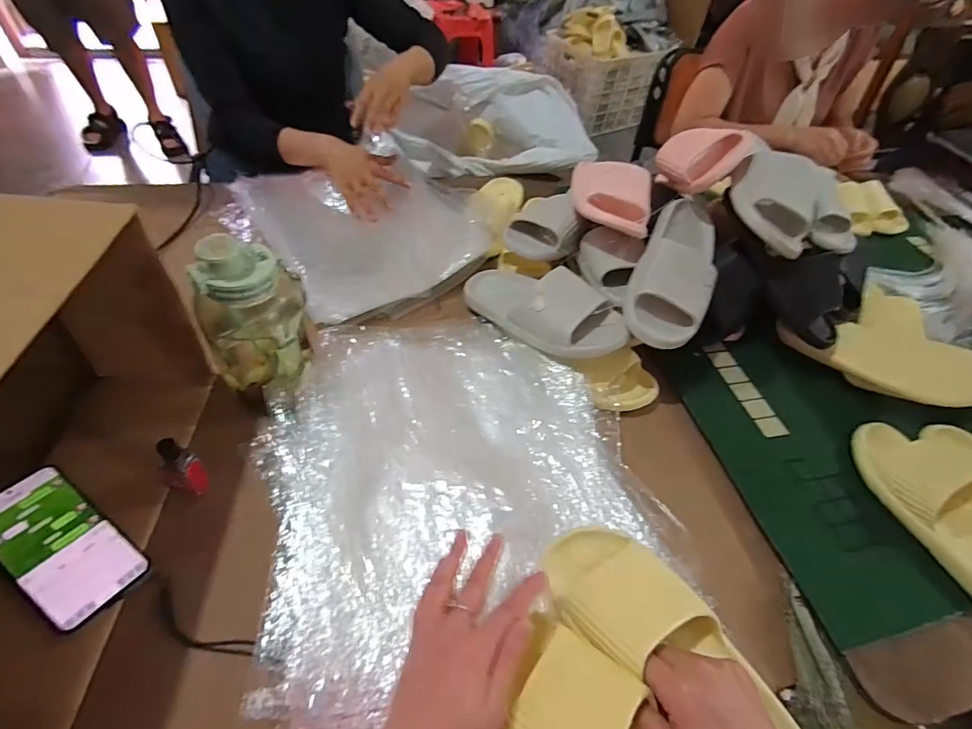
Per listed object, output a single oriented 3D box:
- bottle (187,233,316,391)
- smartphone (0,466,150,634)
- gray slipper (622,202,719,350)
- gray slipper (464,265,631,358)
[{"bbox_3d":[-0.260,-0.053,0.516,0.100,0.192,0.083,3,50,-4],"label":"bottle"},{"bbox_3d":[-0.394,0.163,0.428,0.155,0.010,0.073,36,49,11],"label":"smartphone"},{"bbox_3d":[0.267,-0.135,0.645,0.107,0.083,0.261,33,62,-2],"label":"gray slipper"},{"bbox_3d":[0.079,-0.091,0.658,0.110,0.089,0.246,-26,34,-25],"label":"gray slipper"}]

